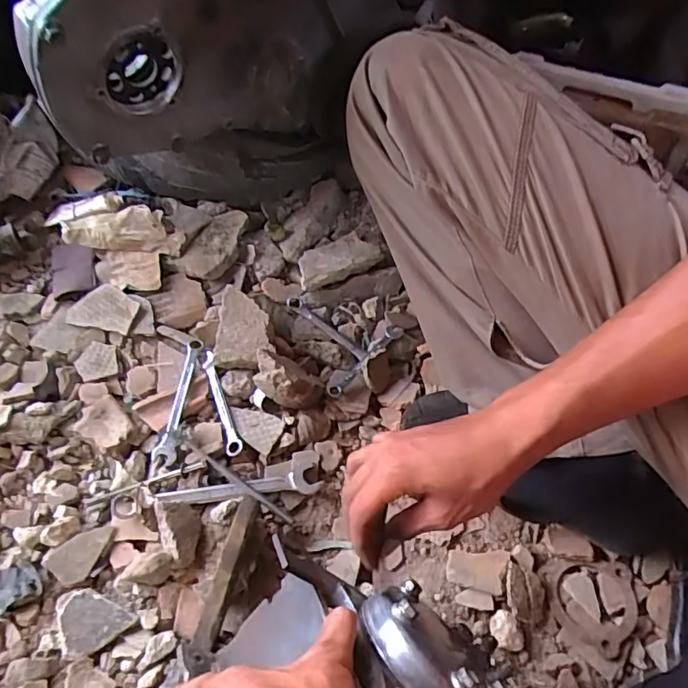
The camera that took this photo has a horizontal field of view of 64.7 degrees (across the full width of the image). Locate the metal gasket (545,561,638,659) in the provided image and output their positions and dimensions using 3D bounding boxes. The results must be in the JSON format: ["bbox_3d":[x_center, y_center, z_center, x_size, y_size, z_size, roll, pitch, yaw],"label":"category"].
[{"bbox_3d":[0.239,0.251,0.518,0.083,0.006,0.084,2,51,2],"label":"metal gasket"}]

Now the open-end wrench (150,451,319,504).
[{"bbox_3d":[-0.107,0.146,0.565,0.166,0.013,0.045,-9,60,-10],"label":"open-end wrench"}]

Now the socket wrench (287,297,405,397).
[{"bbox_3d":[-0.015,-0.017,0.672,0.133,0.020,0.128,38,64,22],"label":"socket wrench"}]

